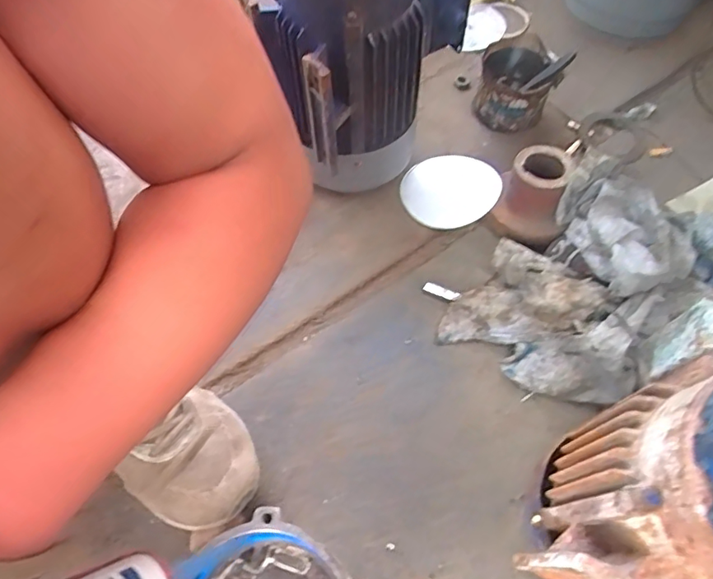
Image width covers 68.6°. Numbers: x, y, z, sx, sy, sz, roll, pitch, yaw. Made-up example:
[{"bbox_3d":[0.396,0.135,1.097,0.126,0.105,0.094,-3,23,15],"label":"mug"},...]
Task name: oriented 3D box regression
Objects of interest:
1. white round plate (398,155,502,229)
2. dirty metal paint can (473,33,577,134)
[{"bbox_3d":[0.124,-0.131,0.691,0.121,0.014,0.107,-25,64,6],"label":"white round plate"},{"bbox_3d":[0.223,-0.288,0.734,0.107,0.105,0.105,0,64,0],"label":"dirty metal paint can"}]

